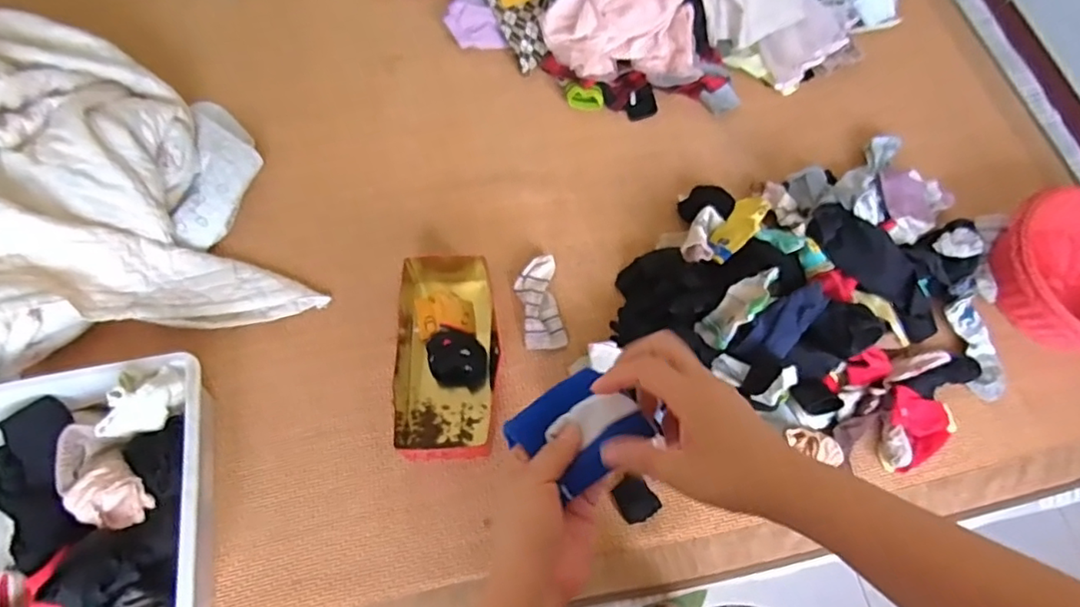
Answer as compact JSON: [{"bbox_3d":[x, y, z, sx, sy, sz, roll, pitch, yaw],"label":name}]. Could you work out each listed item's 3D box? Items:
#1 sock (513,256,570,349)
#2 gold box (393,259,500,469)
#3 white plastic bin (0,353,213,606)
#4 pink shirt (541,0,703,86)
[{"bbox_3d":[0.000,-0.001,0.922,0.065,0.018,0.149,-8,70,-5],"label":"sock"},{"bbox_3d":[-0.142,0.074,0.866,0.159,0.067,0.313,0,69,-2],"label":"gold box"},{"bbox_3d":[-0.566,0.265,0.733,0.297,0.125,0.367,-12,70,-7],"label":"white plastic bin"},{"bbox_3d":[0.164,-0.525,1.026,0.303,0.161,0.189,1,69,-2],"label":"pink shirt"}]

